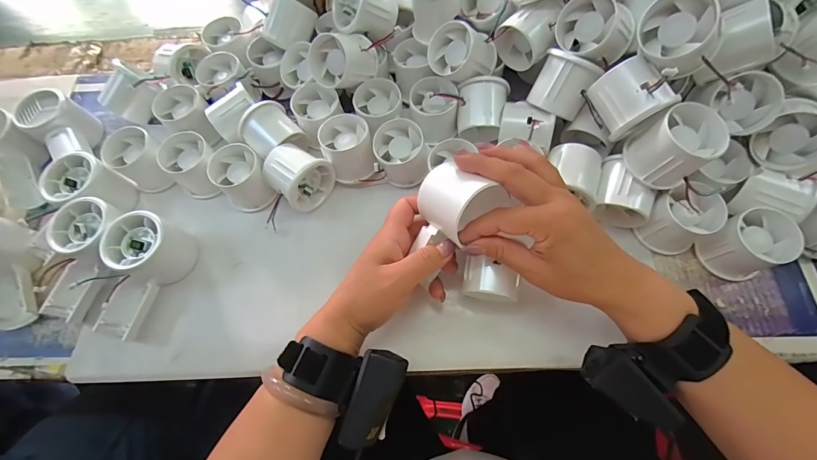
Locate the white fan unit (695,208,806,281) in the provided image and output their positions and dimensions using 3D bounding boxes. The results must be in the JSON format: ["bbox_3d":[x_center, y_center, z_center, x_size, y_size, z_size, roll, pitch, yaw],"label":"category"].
[{"bbox_3d":[0.303,0.015,0.325,0.049,0.051,0.049,-20,69,-5],"label":"white fan unit"}]

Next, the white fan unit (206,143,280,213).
[{"bbox_3d":[-0.175,-0.053,0.383,0.053,0.044,0.060,-28,70,-8],"label":"white fan unit"}]

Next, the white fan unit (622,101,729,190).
[{"bbox_3d":[0.223,-0.070,0.310,0.054,0.061,0.056,-1,69,3],"label":"white fan unit"}]

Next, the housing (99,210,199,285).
[{"bbox_3d":[-0.250,0.017,0.355,0.058,0.056,0.058,23,72,12],"label":"housing"}]

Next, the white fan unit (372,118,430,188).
[{"bbox_3d":[-0.008,-0.079,0.379,0.053,0.050,0.049,-6,68,1],"label":"white fan unit"}]

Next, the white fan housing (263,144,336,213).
[{"bbox_3d":[-0.113,-0.058,0.377,0.055,0.051,0.061,-41,72,-12],"label":"white fan housing"}]

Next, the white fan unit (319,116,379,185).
[{"bbox_3d":[-0.064,-0.083,0.386,0.054,0.049,0.060,-16,69,-3],"label":"white fan unit"}]

